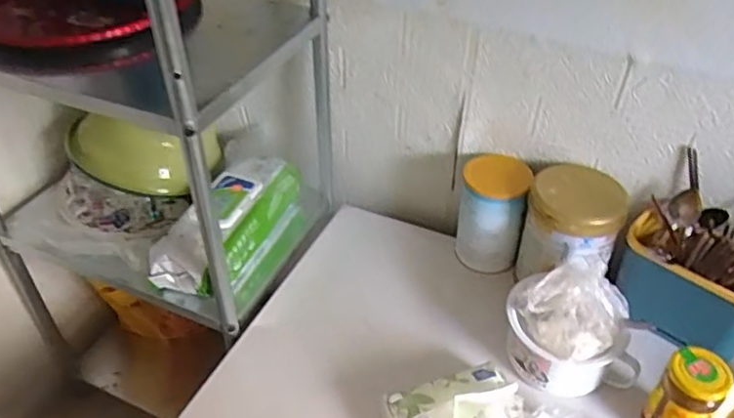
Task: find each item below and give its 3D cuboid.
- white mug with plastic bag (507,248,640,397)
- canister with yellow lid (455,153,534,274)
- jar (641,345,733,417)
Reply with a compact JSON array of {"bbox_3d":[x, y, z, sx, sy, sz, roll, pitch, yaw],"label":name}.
[{"bbox_3d":[0.262,0.145,0.792,0.154,0.130,0.135,-2,40,3],"label":"white mug with plastic bag"},{"bbox_3d":[0.189,0.006,0.938,0.099,0.170,0.083,4,40,10],"label":"canister with yellow lid"},{"bbox_3d":[0.367,0.215,0.703,0.068,0.101,0.063,30,51,35],"label":"jar"}]

